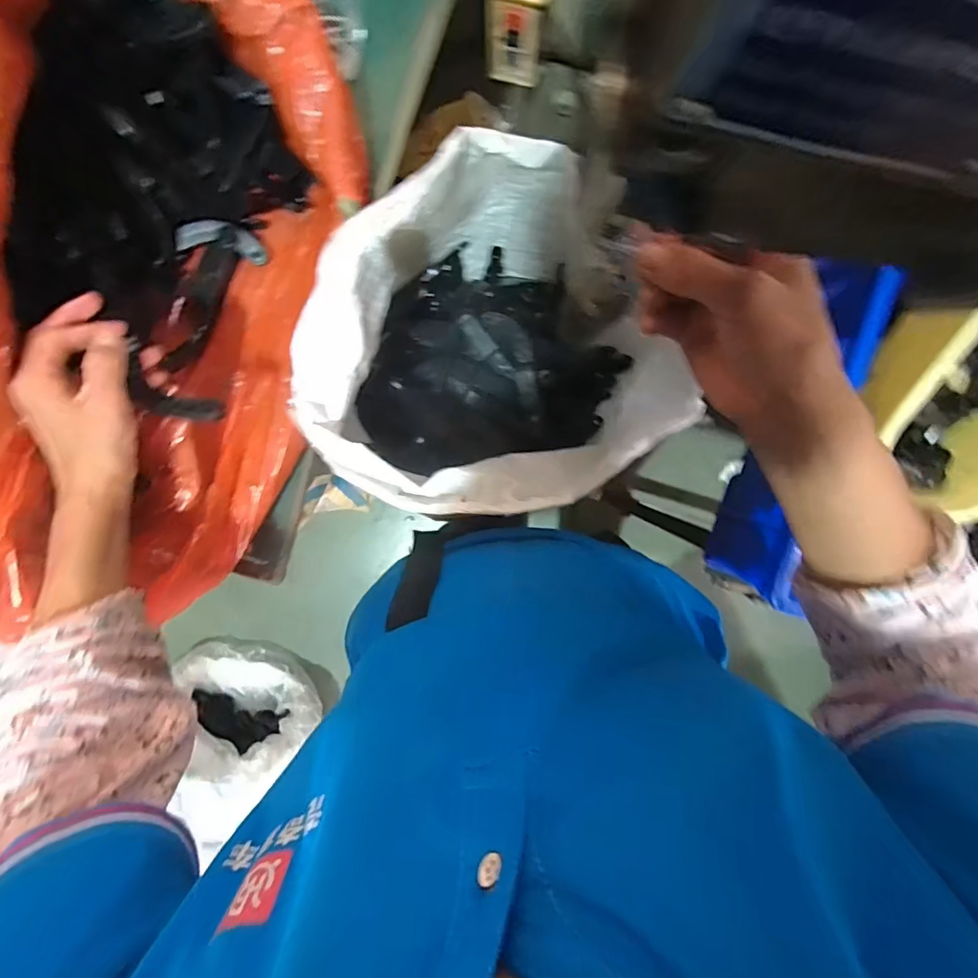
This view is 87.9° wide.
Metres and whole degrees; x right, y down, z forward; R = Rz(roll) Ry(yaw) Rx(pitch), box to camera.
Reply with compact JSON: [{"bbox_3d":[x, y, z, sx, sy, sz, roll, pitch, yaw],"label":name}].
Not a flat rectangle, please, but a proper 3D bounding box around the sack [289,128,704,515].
[{"bbox_3d":[-0.004,-0.149,0.614,0.374,0.328,0.336,-34,94,2],"label":"sack"}]

